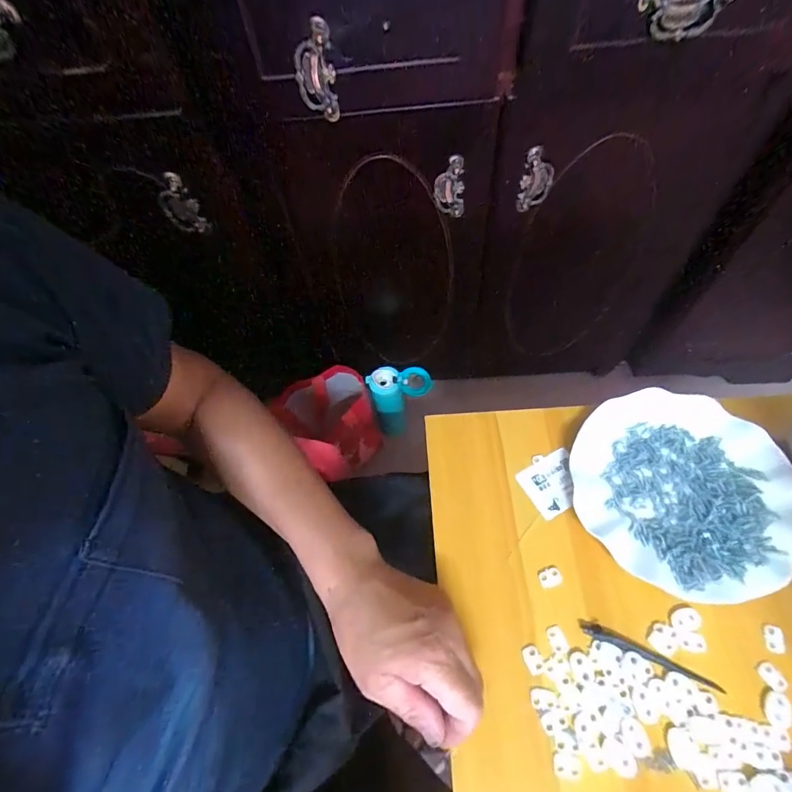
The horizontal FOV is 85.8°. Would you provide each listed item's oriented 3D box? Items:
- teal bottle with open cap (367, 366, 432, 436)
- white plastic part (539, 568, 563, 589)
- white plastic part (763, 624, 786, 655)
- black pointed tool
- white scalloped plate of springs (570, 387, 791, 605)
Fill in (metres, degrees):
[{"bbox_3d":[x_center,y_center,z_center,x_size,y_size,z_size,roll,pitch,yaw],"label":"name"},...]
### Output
[{"bbox_3d":[0.009,0.012,0.886,0.124,0.173,0.066,-5,61,0],"label":"teal bottle with open cap"},{"bbox_3d":[0.133,0.156,0.365,0.019,0.004,0.014,-20,63,-8],"label":"white plastic part"},{"bbox_3d":[0.297,0.190,0.334,0.013,0.004,0.019,9,62,8],"label":"white plastic part"},{"bbox_3d":[0.199,0.202,0.335,0.102,0.004,0.011,19,64,12],"label":"black pointed tool"},{"bbox_3d":[0.254,0.081,0.384,0.176,0.023,0.181,-1,62,2],"label":"white scalloped plate of springs"}]

